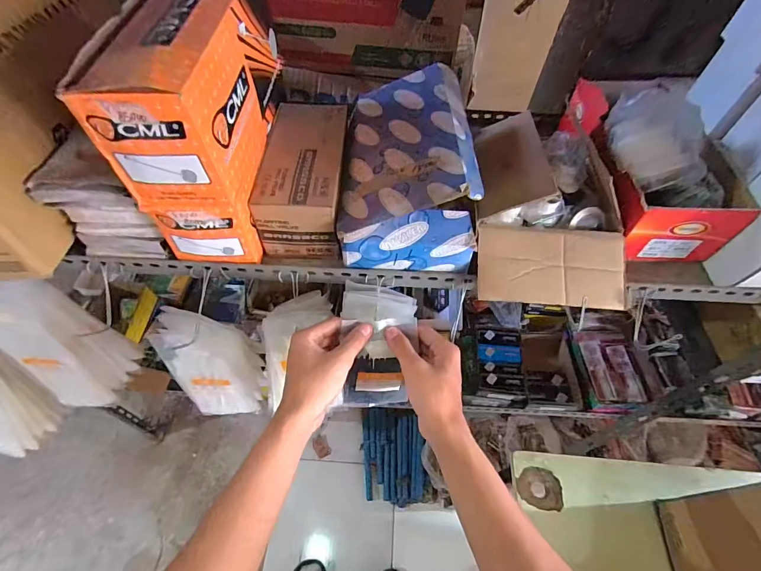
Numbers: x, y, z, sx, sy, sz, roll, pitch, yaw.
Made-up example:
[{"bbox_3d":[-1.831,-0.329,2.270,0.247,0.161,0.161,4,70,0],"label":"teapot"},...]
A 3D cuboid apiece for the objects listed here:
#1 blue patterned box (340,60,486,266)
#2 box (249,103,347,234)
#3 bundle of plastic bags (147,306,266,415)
[{"bbox_3d":[0.031,-0.174,0.542,0.168,0.140,0.275,-1,54,-3],"label":"blue patterned box"},{"bbox_3d":[-0.111,-0.177,0.547,0.109,0.054,0.226,2,54,-1],"label":"box"},{"bbox_3d":[-0.259,0.125,0.593,0.119,0.224,0.048,-13,37,-9],"label":"bundle of plastic bags"}]

